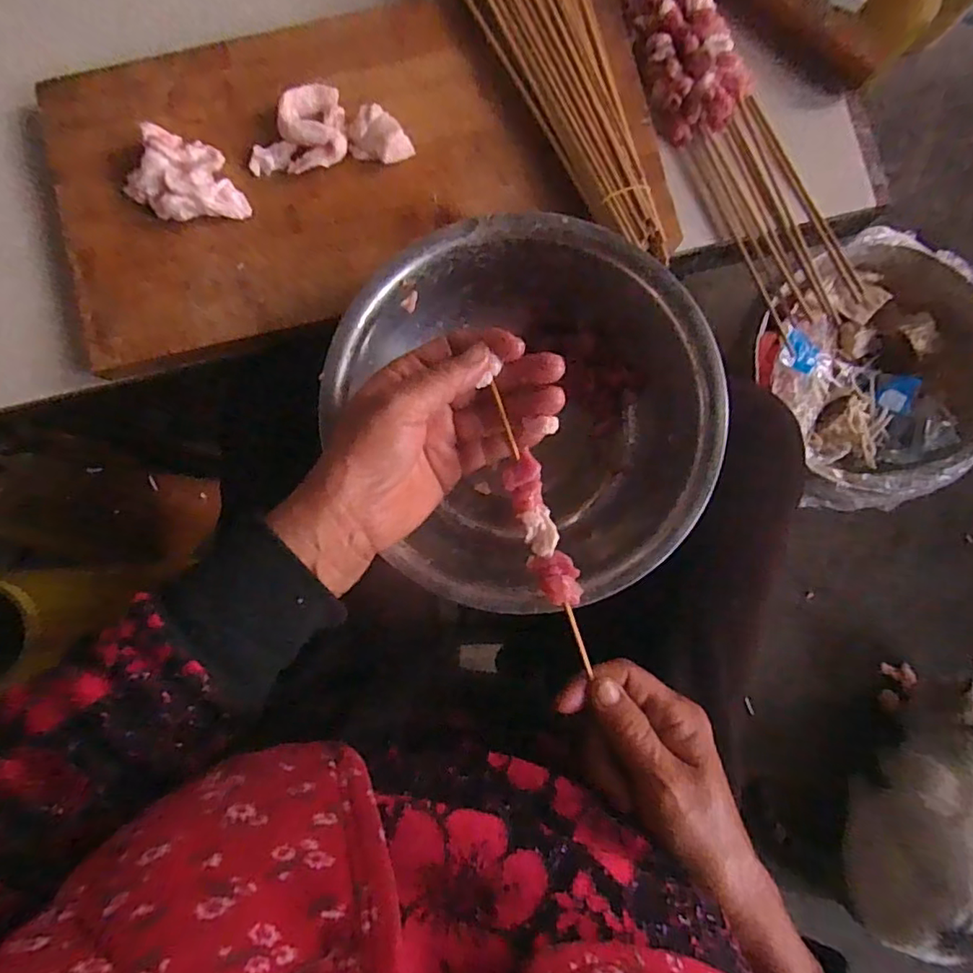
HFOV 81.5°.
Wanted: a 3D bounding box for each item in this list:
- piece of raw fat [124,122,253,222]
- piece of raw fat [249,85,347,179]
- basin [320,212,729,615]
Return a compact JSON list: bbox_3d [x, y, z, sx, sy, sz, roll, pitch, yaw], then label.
[{"bbox_3d":[-0.199,-0.203,0.368,0.074,0.025,0.053,-7,86,0],"label":"piece of raw fat"},{"bbox_3d":[-0.127,-0.235,0.375,0.065,0.016,0.050,-14,86,0],"label":"piece of raw fat"},{"bbox_3d":[0.027,-0.044,0.363,0.211,0.086,0.219,0,86,1],"label":"basin"}]

